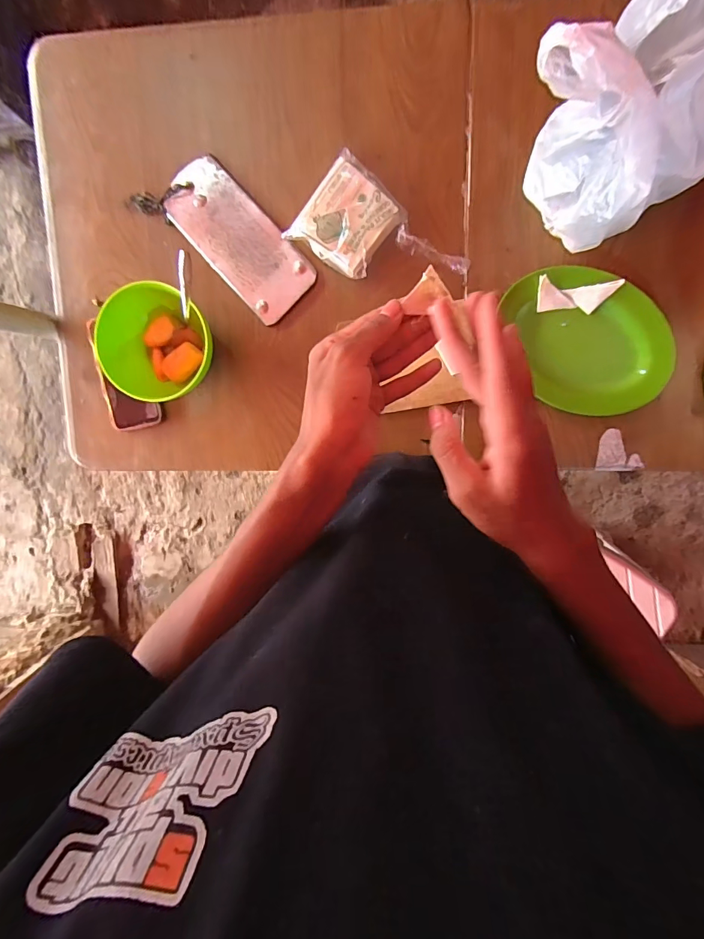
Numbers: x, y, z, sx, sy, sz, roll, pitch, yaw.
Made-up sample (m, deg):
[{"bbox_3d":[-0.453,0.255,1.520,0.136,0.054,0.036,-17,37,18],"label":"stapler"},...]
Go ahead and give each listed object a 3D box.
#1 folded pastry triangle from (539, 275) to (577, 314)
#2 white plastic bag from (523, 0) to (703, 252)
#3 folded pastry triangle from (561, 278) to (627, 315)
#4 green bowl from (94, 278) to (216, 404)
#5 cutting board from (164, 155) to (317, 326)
[{"bbox_3d":[0.275,-0.236,0.566,0.051,0.004,0.047,-6,124,5],"label":"folded pastry triangle"},{"bbox_3d":[0.293,-0.359,0.413,0.204,0.286,0.163,-38,95,7],"label":"white plastic bag"},{"bbox_3d":[0.320,-0.227,0.564,0.068,0.011,0.035,-2,107,23],"label":"folded pastry triangle"},{"bbox_3d":[-0.266,-0.171,0.593,0.147,0.076,0.146,0,98,2],"label":"green bowl"},{"bbox_3d":[-0.160,-0.325,0.603,0.104,0.009,0.228,-43,95,8],"label":"cutting board"}]

